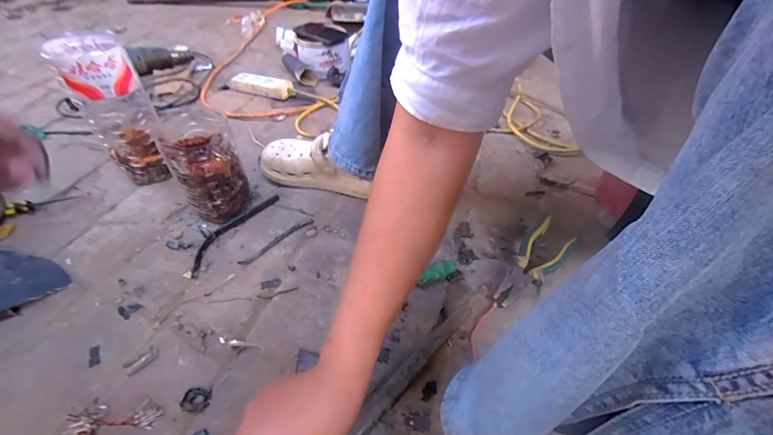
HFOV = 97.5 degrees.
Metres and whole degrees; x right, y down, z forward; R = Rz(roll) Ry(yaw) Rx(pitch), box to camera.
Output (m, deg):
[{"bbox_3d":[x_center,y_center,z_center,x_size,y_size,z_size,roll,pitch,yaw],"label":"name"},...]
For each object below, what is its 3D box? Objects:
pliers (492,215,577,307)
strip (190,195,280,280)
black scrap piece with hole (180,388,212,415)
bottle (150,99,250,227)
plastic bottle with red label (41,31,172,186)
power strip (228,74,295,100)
[{"bbox_3d":[0.221,0.069,0.513,0.065,0.027,0.176,35,54,29],"label":"pliers"},{"bbox_3d":[-0.256,0.020,0.560,0.040,0.012,0.190,21,49,18],"label":"strip"},{"bbox_3d":[-0.215,0.206,0.383,0.030,0.006,0.026,6,46,4],"label":"black scrap piece with hole"},{"bbox_3d":[-0.283,-0.076,0.544,0.096,0.166,0.088,-21,50,-21],"label":"bottle"},{"bbox_3d":[-0.453,-0.175,0.581,0.093,0.233,0.108,-30,53,-27],"label":"plastic bottle with red label"},{"bbox_3d":[-0.330,-0.345,0.885,0.198,0.033,0.047,16,47,14],"label":"power strip"}]

